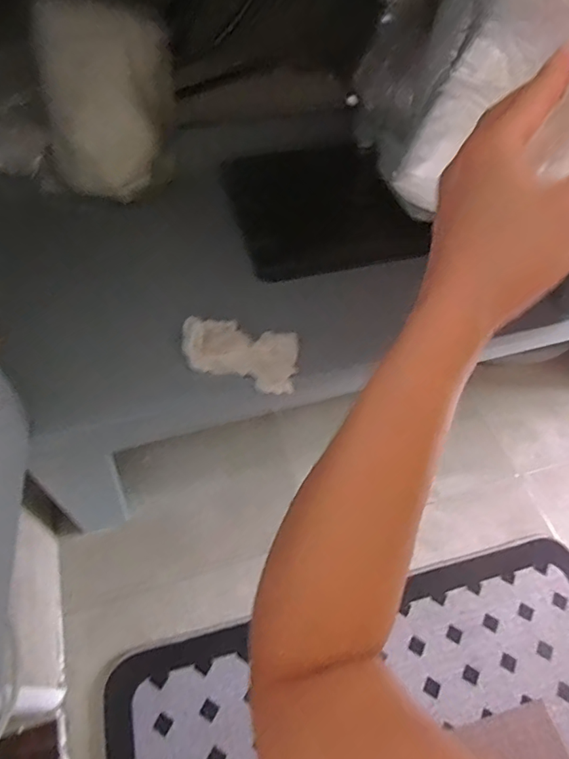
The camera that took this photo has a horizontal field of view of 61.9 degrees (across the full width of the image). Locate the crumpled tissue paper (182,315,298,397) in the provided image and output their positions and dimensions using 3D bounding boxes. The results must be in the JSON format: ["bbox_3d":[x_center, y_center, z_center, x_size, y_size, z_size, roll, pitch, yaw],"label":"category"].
[{"bbox_3d":[-0.038,-0.027,0.423,0.100,0.030,0.059,11,56,3],"label":"crumpled tissue paper"}]

